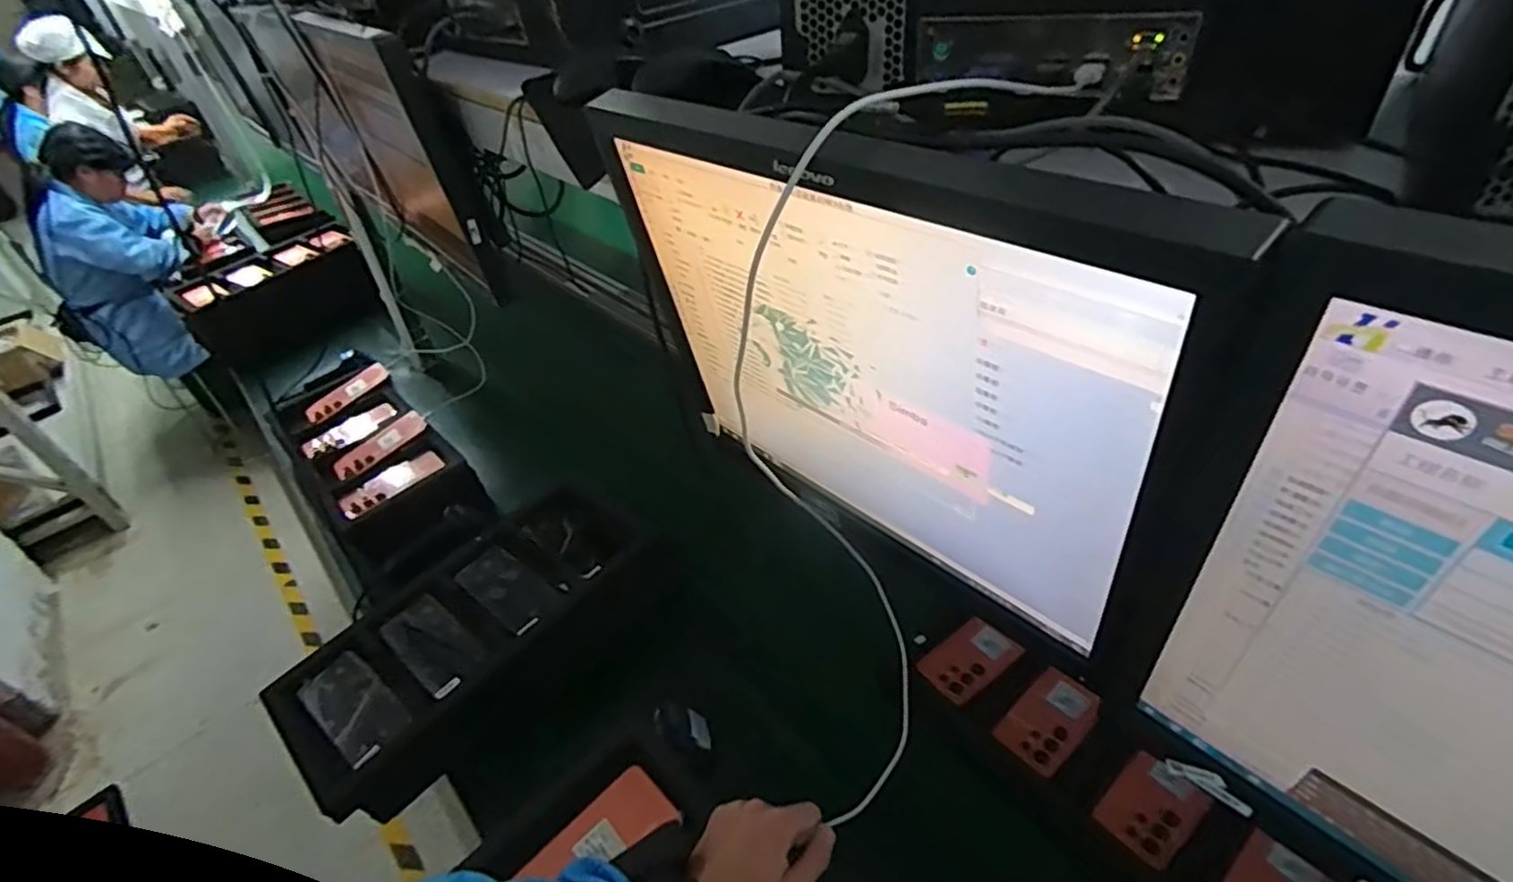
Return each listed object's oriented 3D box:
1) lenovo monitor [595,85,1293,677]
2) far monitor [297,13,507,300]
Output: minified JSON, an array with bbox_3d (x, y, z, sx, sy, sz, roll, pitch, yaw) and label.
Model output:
[{"bbox_3d":[0.057,-0.039,0.411,0.062,0.290,0.375,-34,47,-28],"label":"lenovo monitor"},{"bbox_3d":[-0.485,-0.385,0.928,0.042,0.311,0.396,-34,47,-28],"label":"far monitor"}]

